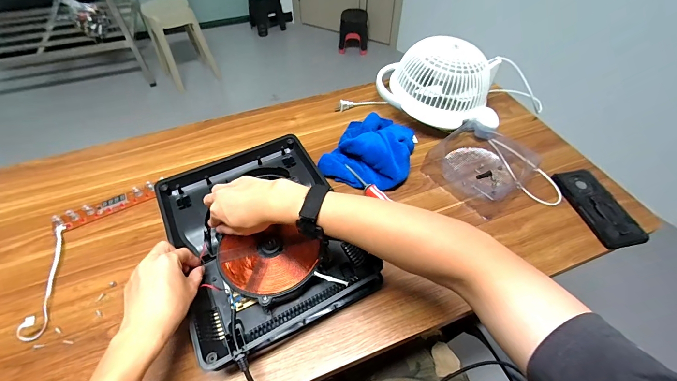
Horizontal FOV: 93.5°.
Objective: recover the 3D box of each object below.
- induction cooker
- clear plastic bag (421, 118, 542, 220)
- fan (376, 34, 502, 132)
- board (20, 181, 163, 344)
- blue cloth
[{"bbox_3d":[-0.129,0.059,0.541,0.274,0.055,0.354,-23,55,-18],"label":"induction cooker"},{"bbox_3d":[0.285,-0.052,0.649,0.193,0.040,0.174,-37,60,-26],"label":"clear plastic bag"},{"bbox_3d":[0.222,-0.233,0.718,0.262,0.139,0.190,5,52,4],"label":"fan"},{"bbox_3d":[-0.445,0.079,0.540,0.127,0.033,0.299,13,53,10],"label":"board"},{"bbox_3d":[0.069,-0.095,0.654,0.166,0.072,0.188,13,53,10],"label":"blue cloth"}]

